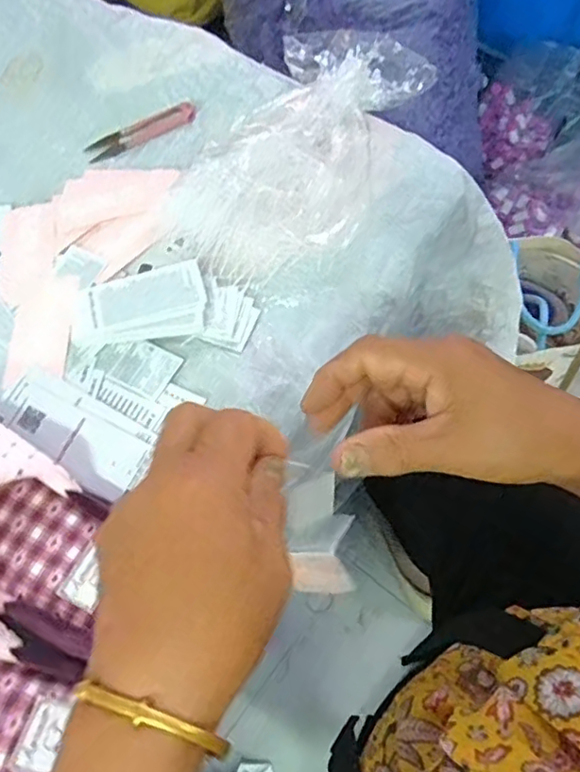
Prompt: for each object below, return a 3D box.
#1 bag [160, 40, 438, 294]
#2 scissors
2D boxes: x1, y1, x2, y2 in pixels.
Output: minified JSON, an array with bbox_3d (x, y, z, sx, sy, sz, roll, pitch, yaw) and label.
[{"bbox_3d":[0.014,-0.205,0.482,0.134,0.041,0.282,23,68,11],"label":"bag"},{"bbox_3d":[-0.134,-0.232,0.527,0.103,0.009,0.023,-23,67,-9],"label":"scissors"}]

